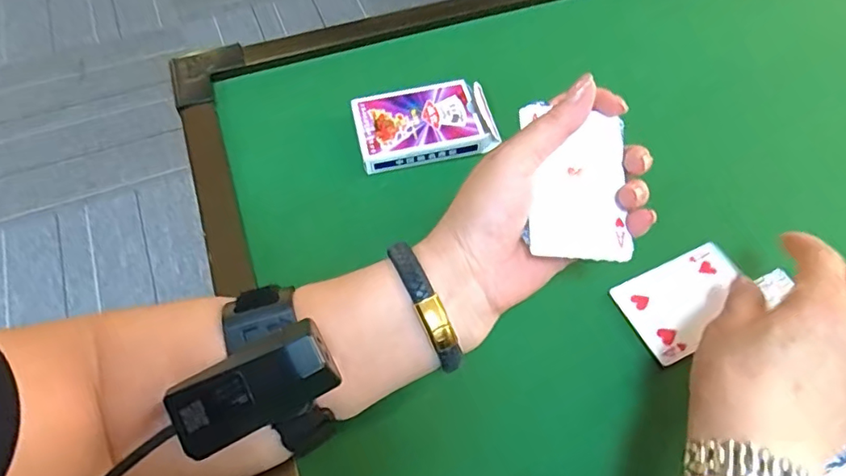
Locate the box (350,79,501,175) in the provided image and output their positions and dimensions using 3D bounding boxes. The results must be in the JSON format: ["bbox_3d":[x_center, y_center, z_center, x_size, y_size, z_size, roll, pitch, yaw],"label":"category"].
[{"bbox_3d":[0.002,-0.083,0.419,0.102,0.024,0.064,-10,62,-6],"label":"box"}]

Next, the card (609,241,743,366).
[{"bbox_3d":[0.173,0.040,0.359,0.089,0.004,0.056,-22,62,-16],"label":"card"}]

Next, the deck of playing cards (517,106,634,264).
[{"bbox_3d":[0.085,-0.031,0.308,0.060,0.005,0.086,7,73,-11],"label":"deck of playing cards"}]

